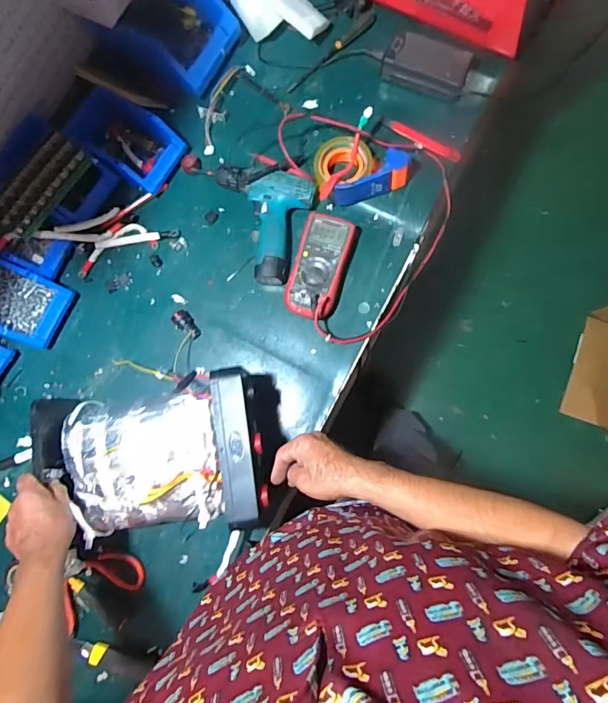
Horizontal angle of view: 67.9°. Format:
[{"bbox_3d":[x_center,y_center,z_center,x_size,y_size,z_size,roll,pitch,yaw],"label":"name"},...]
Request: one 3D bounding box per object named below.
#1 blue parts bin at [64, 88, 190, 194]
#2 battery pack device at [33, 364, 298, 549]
[{"bbox_3d":[-0.316,-0.379,0.811,0.182,0.071,0.128,28,85,7],"label":"blue parts bin"},{"bbox_3d":[-0.210,0.156,0.682,0.313,0.153,0.208,-10,85,1],"label":"battery pack device"}]

